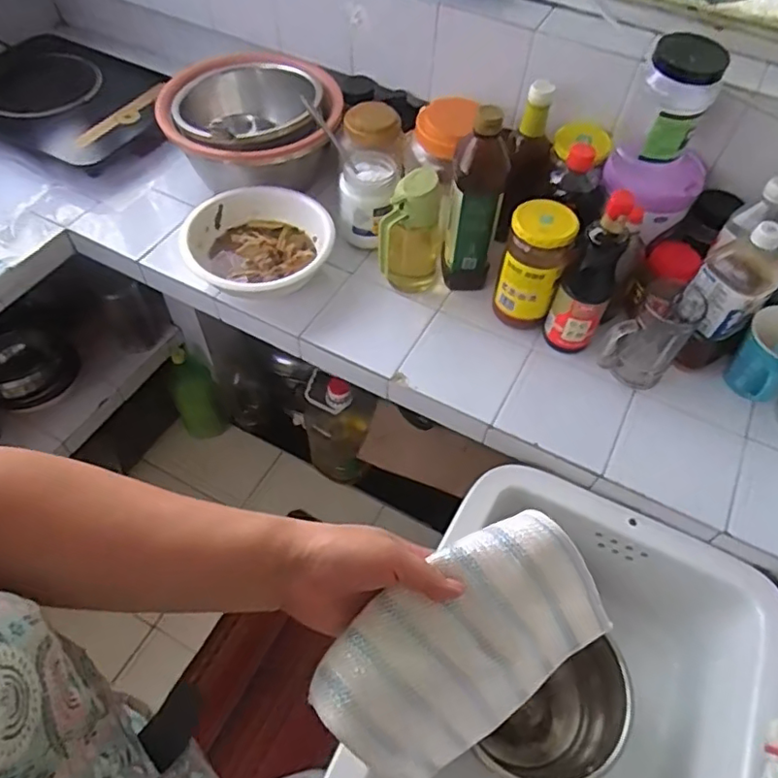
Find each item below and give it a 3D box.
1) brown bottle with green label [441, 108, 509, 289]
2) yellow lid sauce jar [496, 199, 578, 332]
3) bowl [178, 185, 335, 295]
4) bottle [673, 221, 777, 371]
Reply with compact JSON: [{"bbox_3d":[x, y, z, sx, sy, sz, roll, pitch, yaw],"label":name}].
[{"bbox_3d":[0.120,-0.258,0.829,0.076,0.257,0.062,9,55,4],"label":"brown bottle with green label"},{"bbox_3d":[0.199,-0.165,0.819,0.079,0.185,0.079,1,55,-2],"label":"yellow lid sauce jar"},{"bbox_3d":[-0.191,-0.219,0.904,0.206,0.076,0.200,1,55,-2],"label":"bowl"},{"bbox_3d":[0.433,-0.114,0.763,0.090,0.216,0.080,-1,55,-3],"label":"bottle"}]

